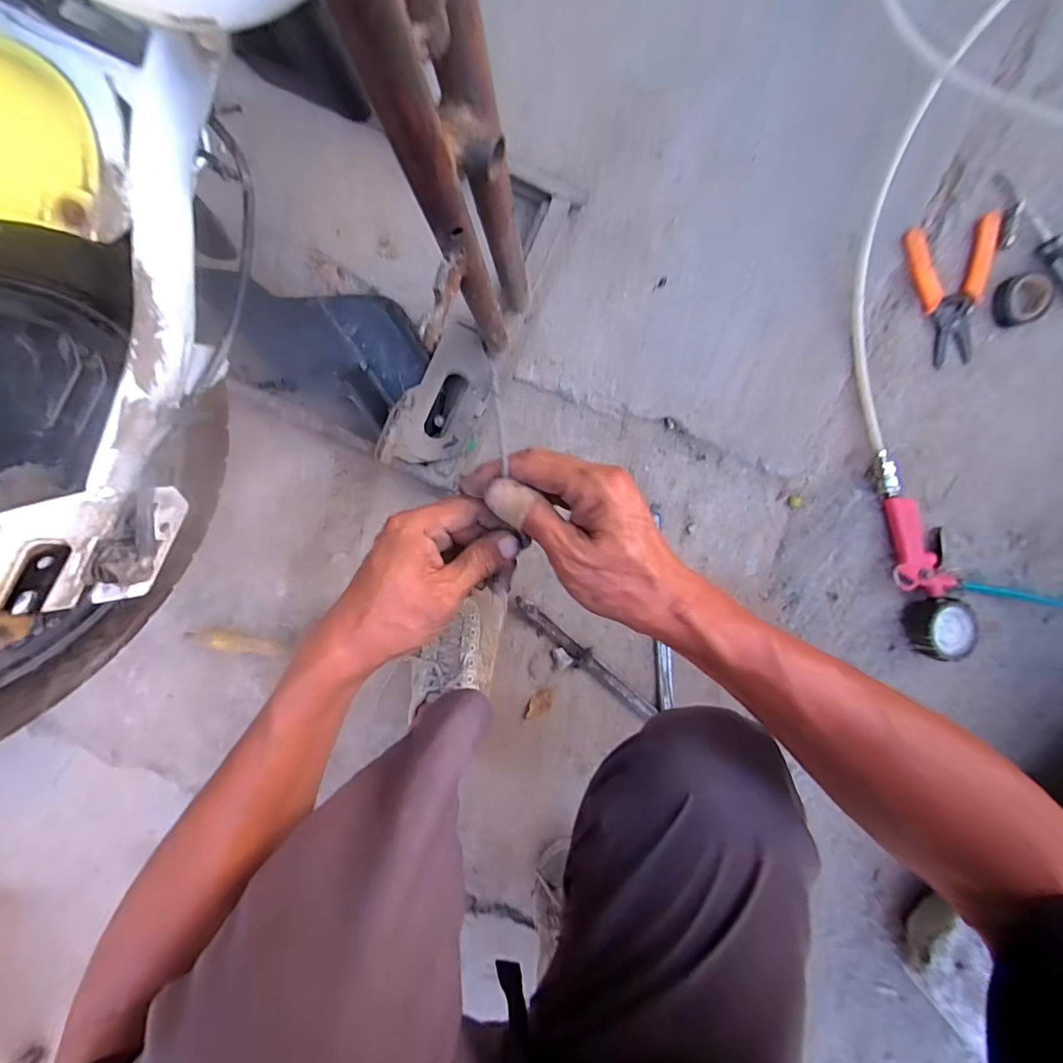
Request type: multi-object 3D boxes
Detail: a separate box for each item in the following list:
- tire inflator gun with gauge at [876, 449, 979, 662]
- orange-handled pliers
[{"bbox_3d":[0.469,0.026,0.563,0.083,0.042,0.256,-14,96,2],"label":"tire inflator gun with gauge"},{"bbox_3d":[0.479,-0.268,0.536,0.100,0.025,0.152,-11,98,3],"label":"orange-handled pliers"}]

